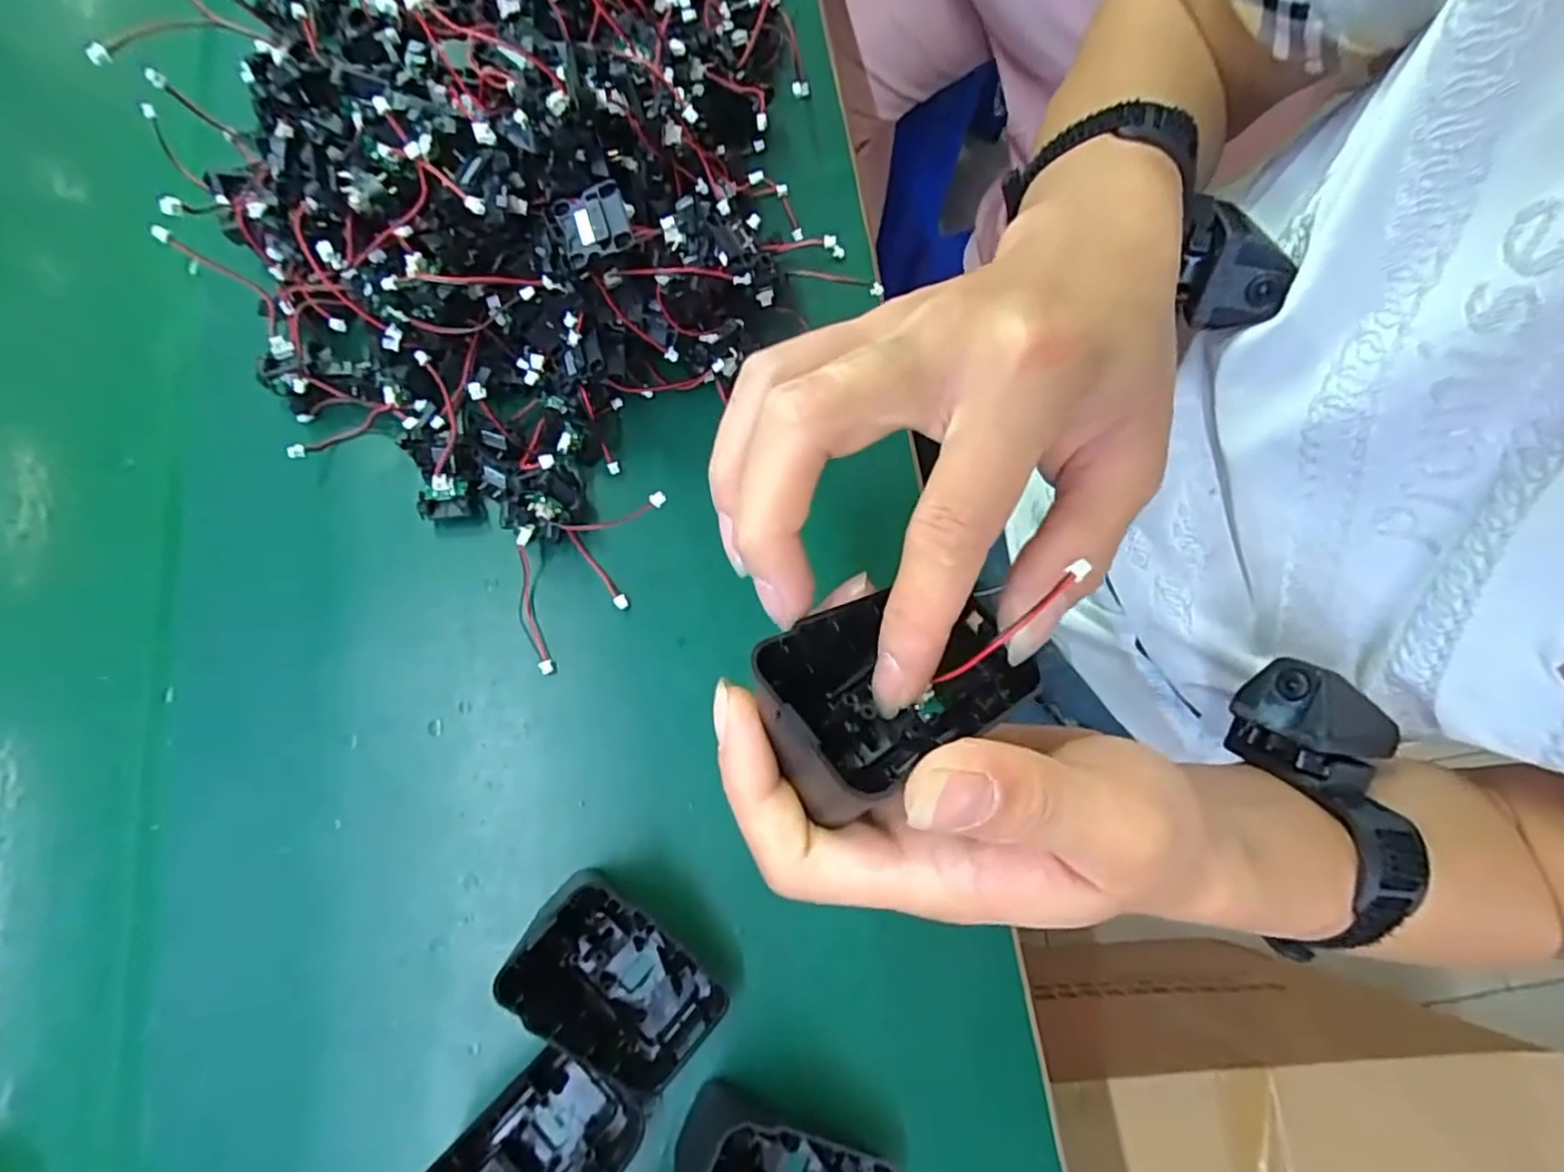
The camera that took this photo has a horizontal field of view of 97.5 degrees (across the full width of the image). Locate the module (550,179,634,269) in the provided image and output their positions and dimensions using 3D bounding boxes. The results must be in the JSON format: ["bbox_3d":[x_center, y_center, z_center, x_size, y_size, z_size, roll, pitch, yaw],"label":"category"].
[{"bbox_3d":[-0.062,-0.117,0.223,0.026,0.008,0.021,-11,102,14],"label":"module"}]

